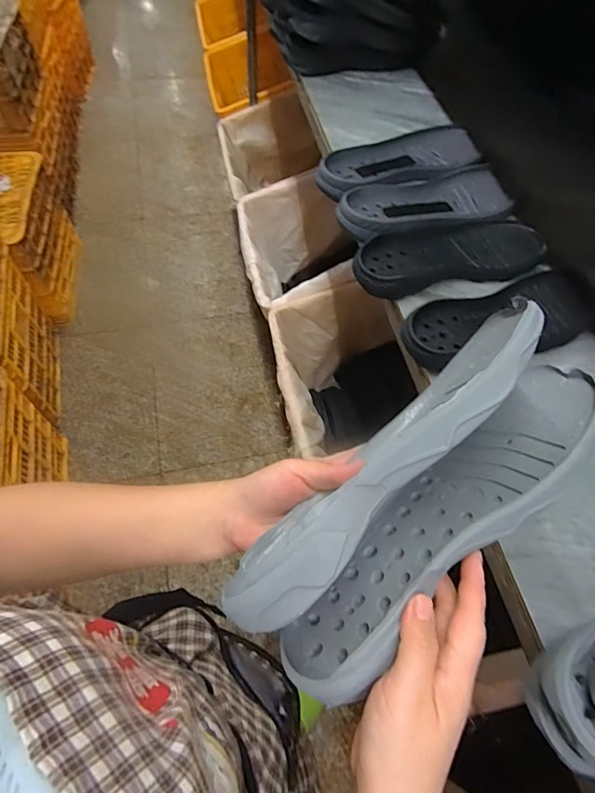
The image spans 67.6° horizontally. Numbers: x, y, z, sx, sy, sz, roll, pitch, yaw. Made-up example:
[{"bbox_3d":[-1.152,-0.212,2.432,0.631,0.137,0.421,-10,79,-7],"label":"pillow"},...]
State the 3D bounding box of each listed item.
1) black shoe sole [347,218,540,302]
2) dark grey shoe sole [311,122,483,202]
[{"bbox_3d":[0.205,-0.195,0.608,0.271,0.030,0.101,-11,62,-10],"label":"black shoe sole"},{"bbox_3d":[0.166,-0.385,0.725,0.295,0.025,0.111,-23,65,-16],"label":"dark grey shoe sole"}]

